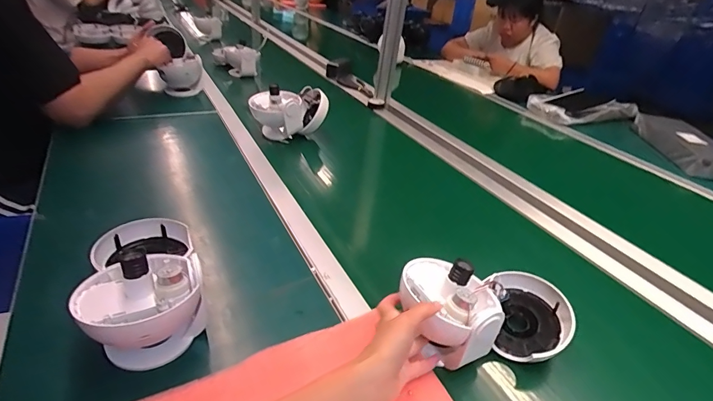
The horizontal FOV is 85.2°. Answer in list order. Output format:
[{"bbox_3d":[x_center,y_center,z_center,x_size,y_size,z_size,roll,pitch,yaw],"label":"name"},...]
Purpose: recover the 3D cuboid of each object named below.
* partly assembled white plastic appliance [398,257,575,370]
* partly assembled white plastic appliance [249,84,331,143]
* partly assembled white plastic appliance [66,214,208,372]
[{"bbox_3d":[0.153,0.133,0.474,0.207,0.097,0.129,15,27,-26],"label":"partly assembled white plastic appliance"},{"bbox_3d":[-0.164,-0.210,0.930,0.177,0.108,0.112,-9,39,-20],"label":"partly assembled white plastic appliance"},{"bbox_3d":[-0.248,0.082,0.453,0.113,0.100,0.220,-9,35,-23],"label":"partly assembled white plastic appliance"}]

